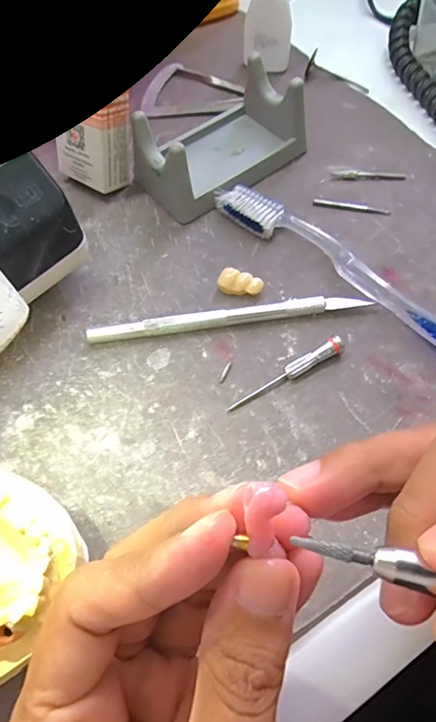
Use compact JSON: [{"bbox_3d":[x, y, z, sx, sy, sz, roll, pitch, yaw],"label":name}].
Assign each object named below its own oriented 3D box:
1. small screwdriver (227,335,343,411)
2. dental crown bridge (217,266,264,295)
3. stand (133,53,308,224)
[{"bbox_3d":[0.030,0.005,0.207,0.059,0.009,0.007,-26,63,-11],"label":"small screwdriver"},{"bbox_3d":[0.011,-0.038,0.232,0.022,0.009,0.012,17,63,13],"label":"dental crown bridge"},{"bbox_3d":[-0.002,-0.131,0.267,0.097,0.039,0.063,-35,65,-15],"label":"stand"}]

